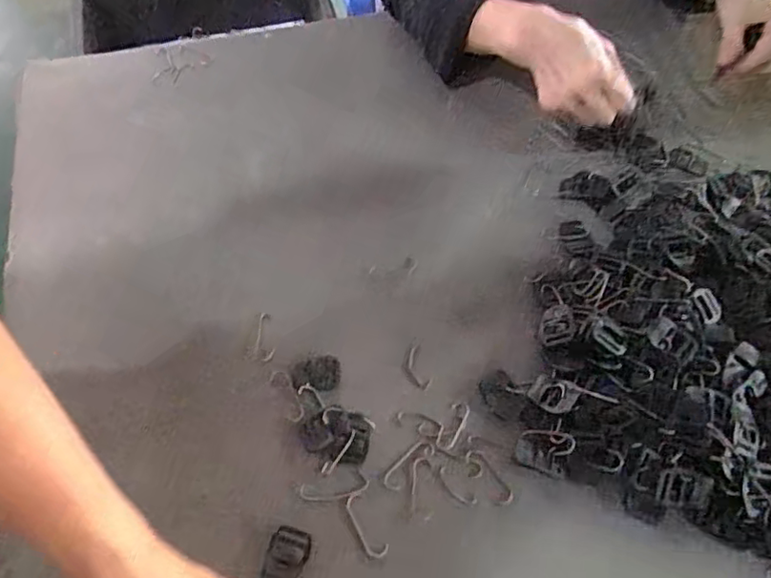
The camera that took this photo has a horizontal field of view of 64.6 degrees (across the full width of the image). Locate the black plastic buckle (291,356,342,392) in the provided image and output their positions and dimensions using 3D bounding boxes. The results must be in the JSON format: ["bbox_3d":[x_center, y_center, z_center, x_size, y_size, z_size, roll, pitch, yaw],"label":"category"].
[{"bbox_3d":[-0.055,0.067,0.488,0.038,0.004,0.030,4,58,3],"label":"black plastic buckle"}]

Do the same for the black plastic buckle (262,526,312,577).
[{"bbox_3d":[-0.068,0.184,0.418,0.028,0.004,0.036,10,58,6],"label":"black plastic buckle"}]

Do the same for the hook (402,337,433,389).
[{"bbox_3d":[0.023,0.062,0.497,0.020,0.004,0.044,-13,59,-8],"label":"hook"}]

